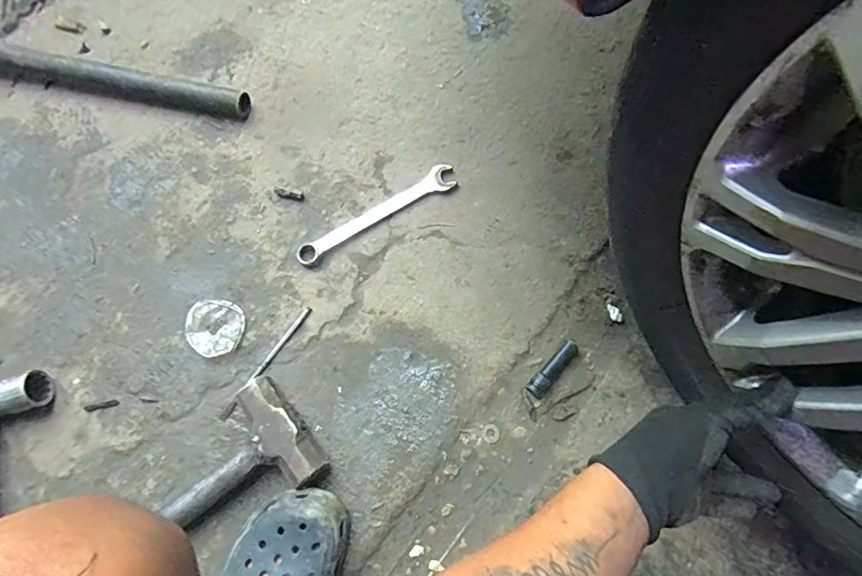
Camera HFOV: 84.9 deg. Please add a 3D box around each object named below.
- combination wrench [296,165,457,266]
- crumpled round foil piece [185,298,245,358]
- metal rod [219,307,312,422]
[{"bbox_3d":[-0.071,-0.095,0.616,0.226,0.009,0.034,-30,73,-5],"label":"combination wrench"},{"bbox_3d":[-0.266,0.049,0.580,0.063,0.016,0.073,-9,72,2],"label":"crumpled round foil piece"},{"bbox_3d":[-0.200,0.091,0.573,0.009,0.006,0.164,34,78,13],"label":"metal rod"}]

